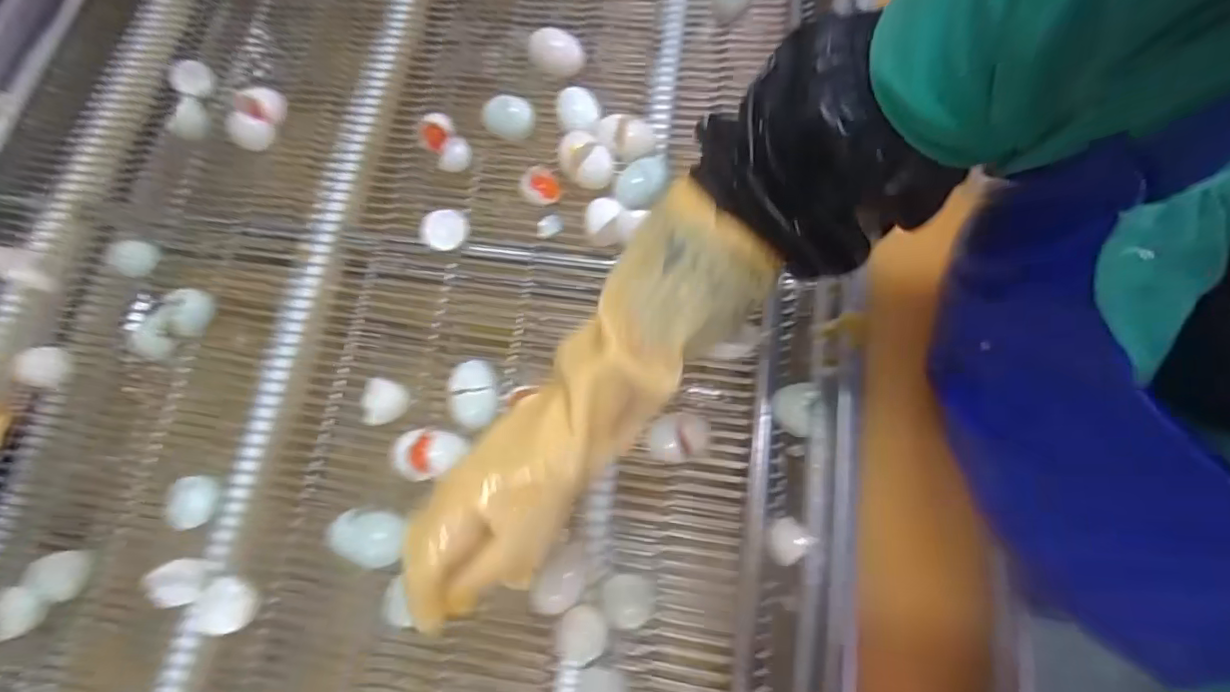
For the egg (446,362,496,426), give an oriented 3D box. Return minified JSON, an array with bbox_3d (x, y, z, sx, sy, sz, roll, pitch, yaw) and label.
[{"bbox_3d":[-0.127,0.043,0.512,0.045,0.037,0.064,-11,71,2],"label":"egg"}]

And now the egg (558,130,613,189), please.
[{"bbox_3d":[-0.031,-0.189,0.573,0.043,0.036,0.061,-33,72,-5],"label":"egg"}]

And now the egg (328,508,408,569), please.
[{"bbox_3d":[-0.207,0.165,0.483,0.057,0.049,0.044,5,73,7],"label":"egg"}]

